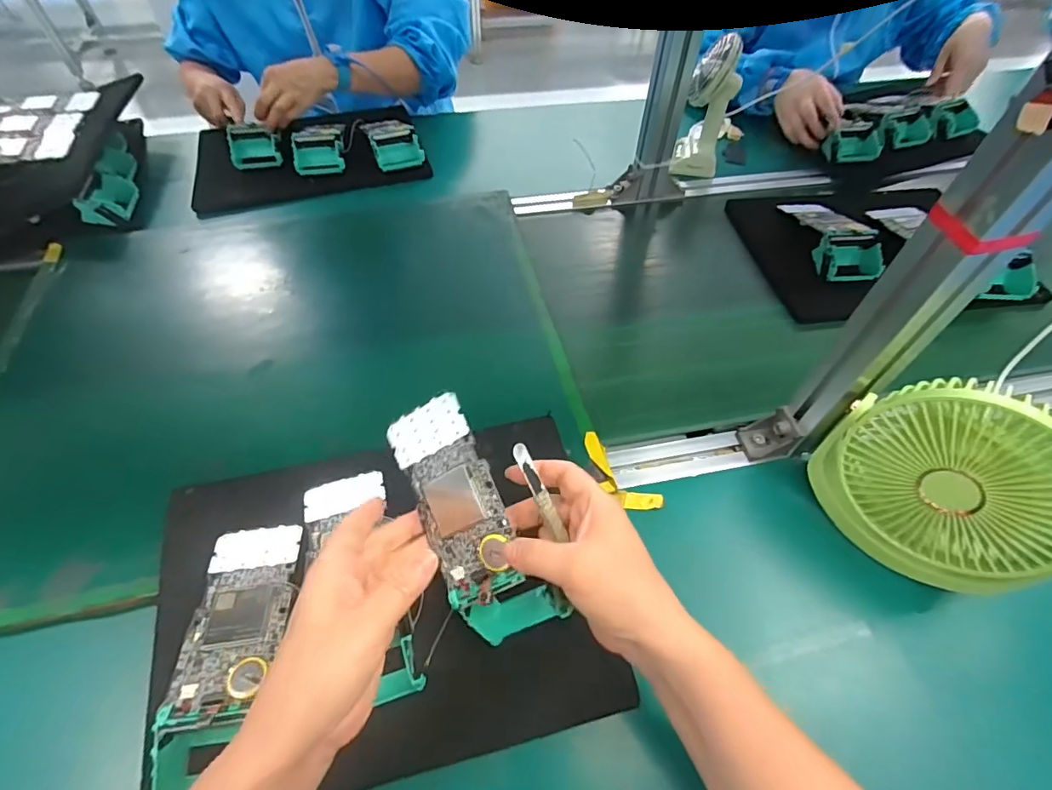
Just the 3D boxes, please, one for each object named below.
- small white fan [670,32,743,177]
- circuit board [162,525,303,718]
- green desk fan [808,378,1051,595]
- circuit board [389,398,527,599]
[{"bbox_3d":[0.269,-0.421,0.735,0.067,0.169,0.089,12,55,7],"label":"small white fan"},{"bbox_3d":[-0.206,0.155,0.362,0.065,0.006,0.130,-3,44,-10],"label":"circuit board"},{"bbox_3d":[0.318,0.070,0.384,0.061,0.172,0.157,-29,60,-20],"label":"green desk fan"},{"bbox_3d":[-0.050,0.072,0.352,0.063,0.006,0.137,-29,78,21],"label":"circuit board"}]

